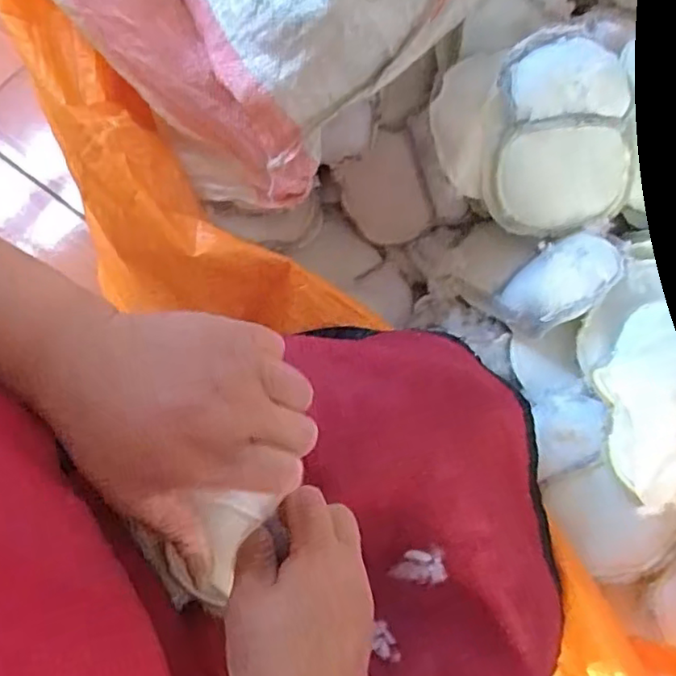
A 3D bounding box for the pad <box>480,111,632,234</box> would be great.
[{"bbox_3d":[0.209,-0.152,0.579,0.133,0.019,0.111,-2,115,-5],"label":"pad"}]

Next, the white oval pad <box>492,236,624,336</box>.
[{"bbox_3d":[0.218,-0.053,0.597,0.113,0.060,0.070,-30,75,-9],"label":"white oval pad"}]

